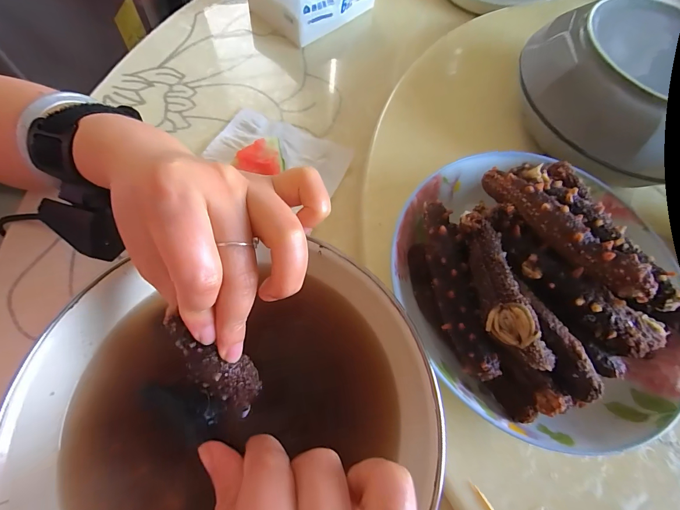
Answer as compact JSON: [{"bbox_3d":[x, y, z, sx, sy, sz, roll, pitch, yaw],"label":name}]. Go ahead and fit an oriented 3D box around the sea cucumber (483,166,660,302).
[{"bbox_3d":[0.127,-0.015,0.191,0.019,0.021,0.104,-34,75,-19],"label":"sea cucumber"}]

